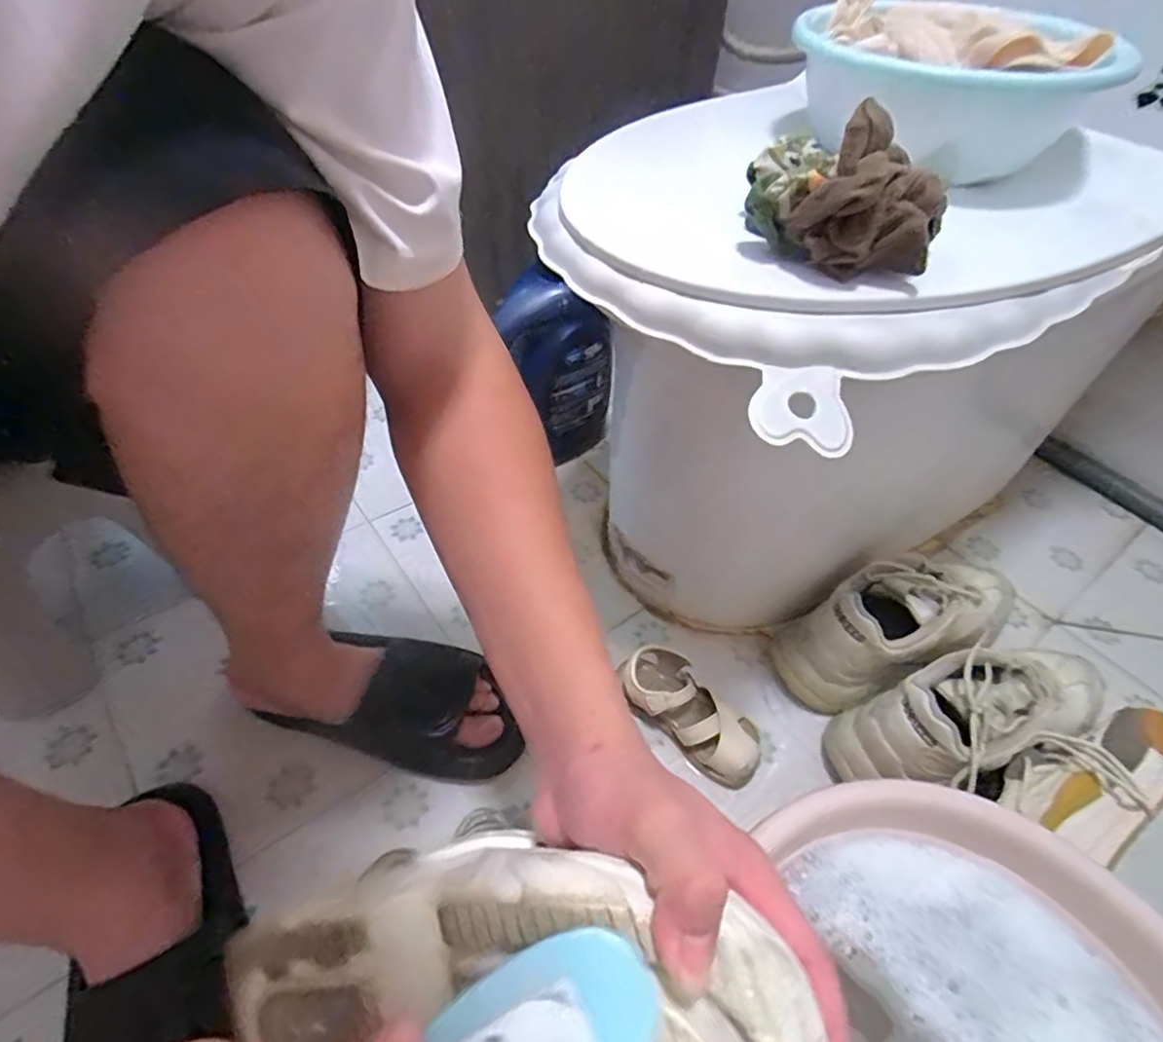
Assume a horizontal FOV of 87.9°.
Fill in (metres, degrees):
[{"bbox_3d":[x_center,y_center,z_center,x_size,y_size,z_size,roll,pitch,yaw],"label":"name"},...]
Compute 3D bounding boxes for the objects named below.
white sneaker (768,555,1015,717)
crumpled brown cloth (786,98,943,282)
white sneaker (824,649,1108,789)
[{"bbox_3d":[0.338,0.106,0.630,0.268,0.120,0.093,-14,50,-16],"label":"white sneaker"},{"bbox_3d":[0.157,-0.171,0.327,0.055,0.063,0.070,-34,58,-30],"label":"crumpled brown cloth"},{"bbox_3d":[0.369,0.179,0.560,0.264,0.117,0.085,-13,49,-15],"label":"white sneaker"}]

